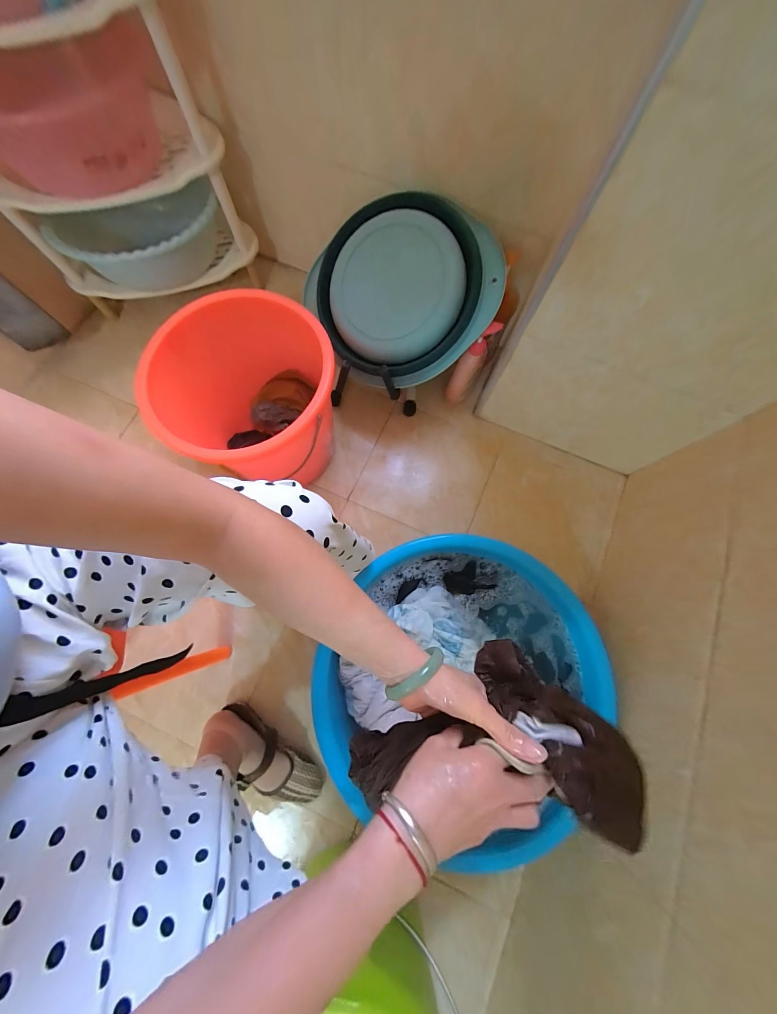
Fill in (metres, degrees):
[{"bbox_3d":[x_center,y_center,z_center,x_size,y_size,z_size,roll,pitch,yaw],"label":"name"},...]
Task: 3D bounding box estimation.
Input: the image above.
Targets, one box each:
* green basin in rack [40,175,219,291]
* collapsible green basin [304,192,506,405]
[{"bbox_3d":[-0.556,-0.636,0.761,0.338,0.159,0.254,-19,76,-6],"label":"green basin in rack"},{"bbox_3d":[0.027,-0.425,0.671,0.400,0.088,0.354,-8,101,11],"label":"collapsible green basin"}]

